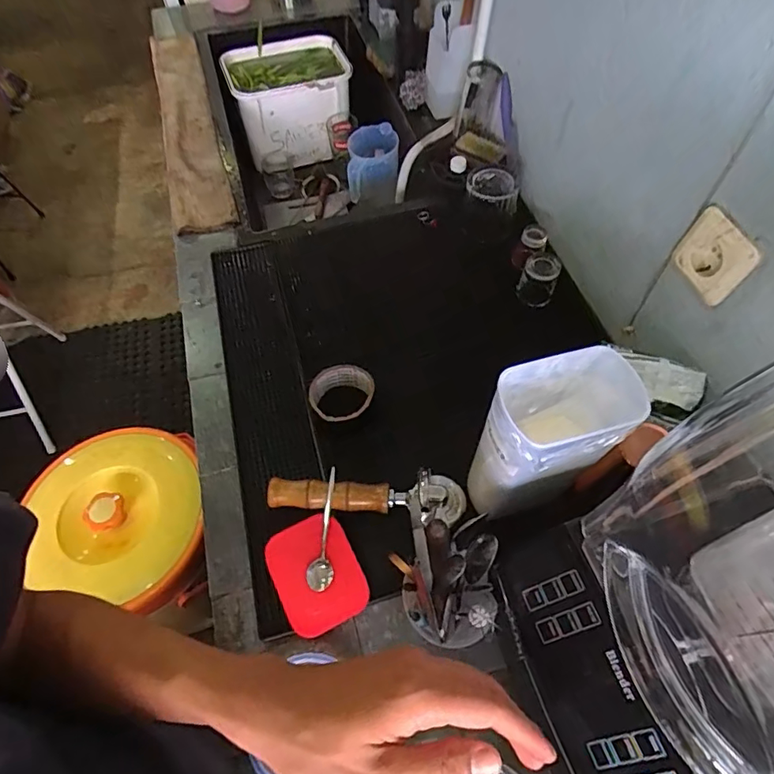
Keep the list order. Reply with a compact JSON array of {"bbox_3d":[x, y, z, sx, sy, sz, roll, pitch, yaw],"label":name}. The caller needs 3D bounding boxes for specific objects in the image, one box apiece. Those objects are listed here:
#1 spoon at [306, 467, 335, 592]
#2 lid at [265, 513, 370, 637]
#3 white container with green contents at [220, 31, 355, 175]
[{"bbox_3d":[-0.073,0.160,0.567,0.027,0.036,0.127,-1,59,-1],"label":"spoon"},{"bbox_3d":[-0.077,0.203,0.552,0.089,0.007,0.112,-25,76,-12],"label":"lid"},{"bbox_3d":[-0.235,-0.706,1.265,0.294,0.187,0.224,-10,60,-6],"label":"white container with green contents"}]

